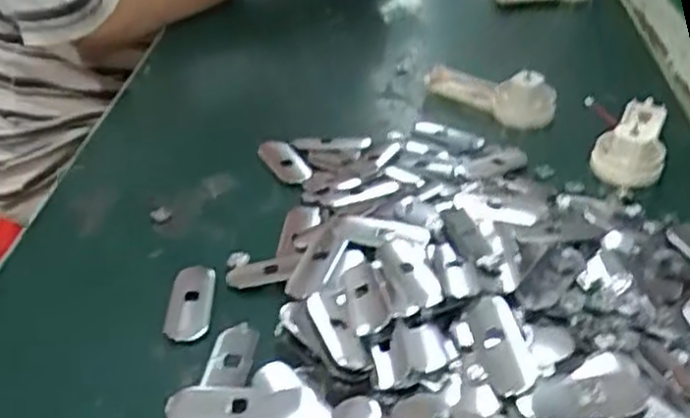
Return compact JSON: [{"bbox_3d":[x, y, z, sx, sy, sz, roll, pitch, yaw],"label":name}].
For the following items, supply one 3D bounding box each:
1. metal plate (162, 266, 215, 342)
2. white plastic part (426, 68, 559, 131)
[{"bbox_3d":[-0.075,0.044,0.376,0.022,0.004,0.049,-2,35,-2],"label":"metal plate"},{"bbox_3d":[0.098,-0.087,0.545,0.039,0.034,0.099,-25,42,-31],"label":"white plastic part"}]

